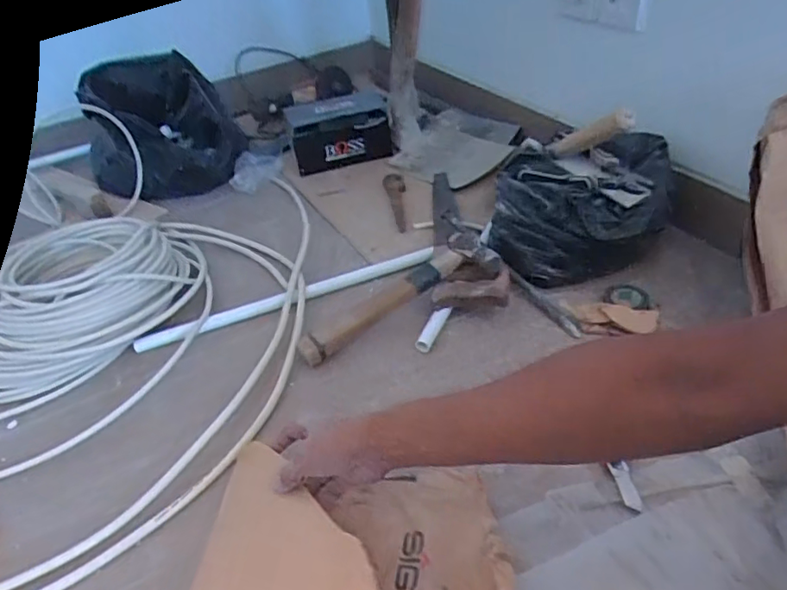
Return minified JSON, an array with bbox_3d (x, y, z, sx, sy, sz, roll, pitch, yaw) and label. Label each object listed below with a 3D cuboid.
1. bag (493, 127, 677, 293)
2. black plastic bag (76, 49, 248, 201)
[{"bbox_3d":[0.275,-0.135,0.861,0.241,0.152,0.201,4,40,15],"label":"bag"},{"bbox_3d":[-0.467,-0.340,1.182,0.254,0.223,0.224,-6,38,2],"label":"black plastic bag"}]

